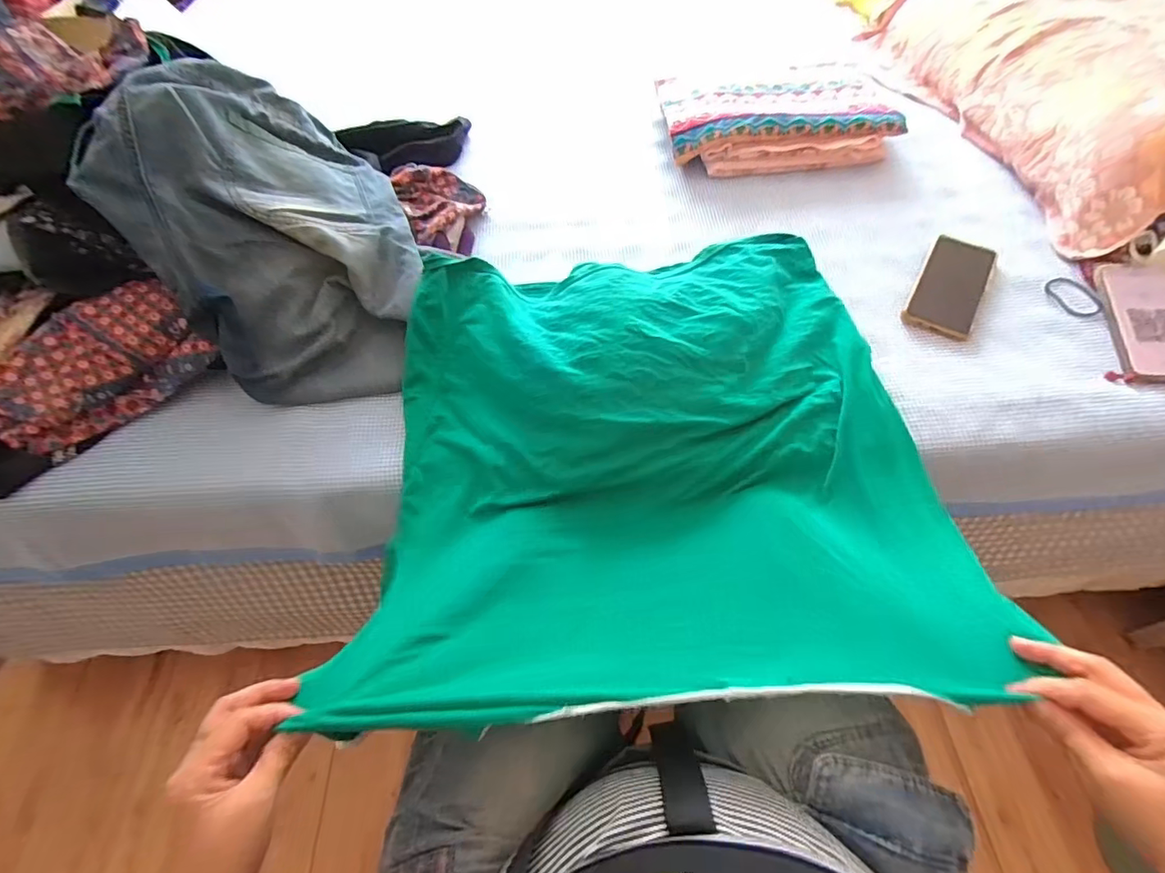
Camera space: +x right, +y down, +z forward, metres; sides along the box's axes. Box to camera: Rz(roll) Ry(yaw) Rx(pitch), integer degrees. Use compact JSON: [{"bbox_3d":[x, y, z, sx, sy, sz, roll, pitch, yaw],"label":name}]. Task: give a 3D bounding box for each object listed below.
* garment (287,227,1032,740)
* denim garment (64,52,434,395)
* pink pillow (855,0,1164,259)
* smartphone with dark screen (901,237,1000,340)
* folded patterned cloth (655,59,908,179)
[{"bbox_3d":[0.069,-0.004,0.540,0.525,0.092,0.515,-4,56,1],"label":"garment"},{"bbox_3d":[-0.349,-0.238,0.595,0.268,0.241,0.334,-21,58,-10],"label":"denim garment"},{"bbox_3d":[0.769,-0.580,0.817,0.389,0.129,0.698,-8,56,-1],"label":"pink pillow"},{"bbox_3d":[0.467,-0.192,0.654,0.076,0.015,0.171,28,63,21],"label":"smartphone with dark screen"},{"bbox_3d":[0.318,-0.535,0.865,0.362,0.071,0.245,-1,57,3],"label":"folded patterned cloth"}]

